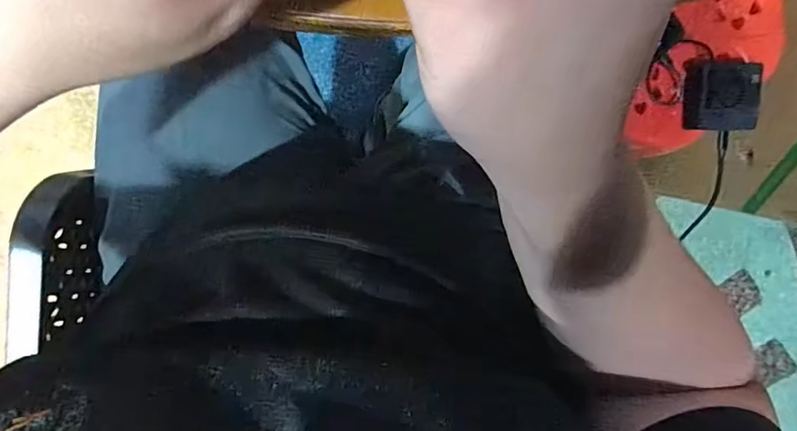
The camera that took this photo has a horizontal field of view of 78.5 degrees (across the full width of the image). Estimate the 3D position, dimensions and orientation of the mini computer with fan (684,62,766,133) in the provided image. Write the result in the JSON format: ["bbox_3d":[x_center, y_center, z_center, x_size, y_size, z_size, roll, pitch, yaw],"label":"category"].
[{"bbox_3d":[0.378,-0.138,0.567,0.071,0.041,0.079,3,99,-4],"label":"mini computer with fan"}]

